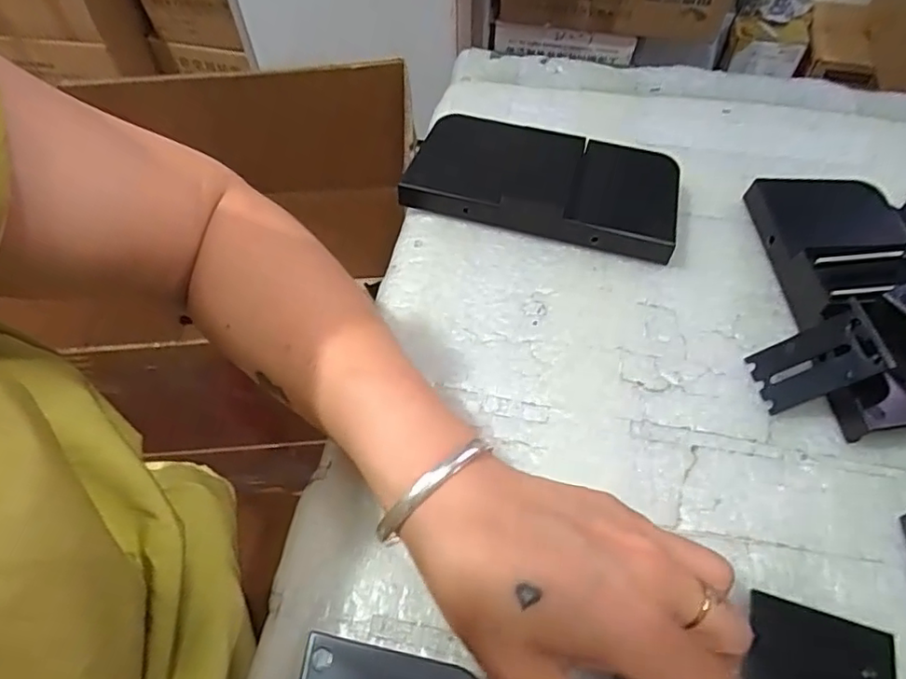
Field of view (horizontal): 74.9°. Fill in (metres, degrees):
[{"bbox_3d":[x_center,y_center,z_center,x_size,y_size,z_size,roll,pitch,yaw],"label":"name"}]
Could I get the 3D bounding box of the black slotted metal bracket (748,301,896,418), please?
[{"bbox_3d":[0.175,0.011,0.286,0.055,0.005,0.035,-35,49,34],"label":"black slotted metal bracket"}]

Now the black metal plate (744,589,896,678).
[{"bbox_3d":[0.145,0.126,0.233,0.052,0.005,0.036,16,59,12],"label":"black metal plate"}]

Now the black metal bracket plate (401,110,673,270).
[{"bbox_3d":[0.057,-0.099,0.373,0.163,0.025,0.073,15,59,11],"label":"black metal bracket plate"}]

